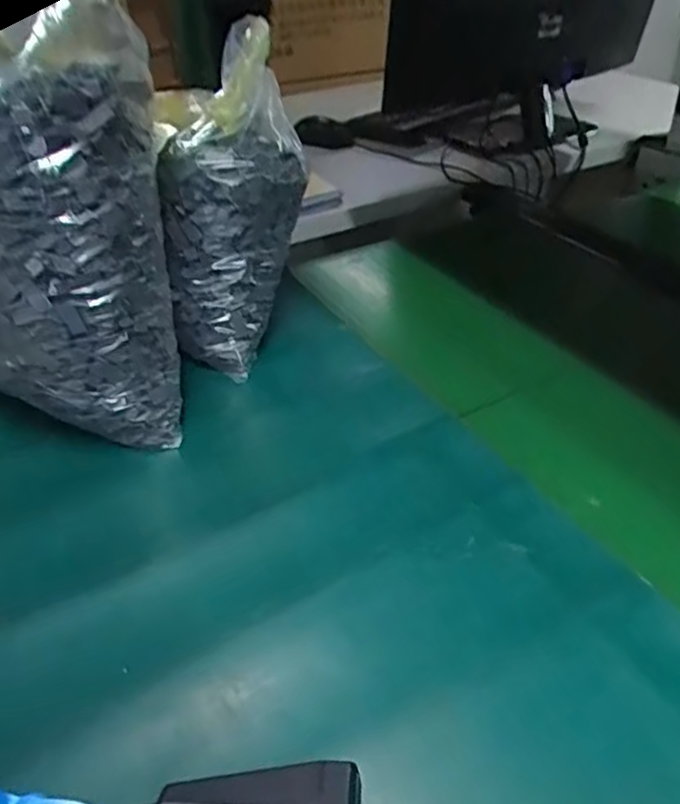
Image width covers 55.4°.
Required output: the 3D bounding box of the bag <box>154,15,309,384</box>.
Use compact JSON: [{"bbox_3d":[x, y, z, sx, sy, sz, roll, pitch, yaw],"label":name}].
[{"bbox_3d":[-0.094,-0.146,0.516,0.090,0.232,0.129,21,43,28],"label":"bag"}]

